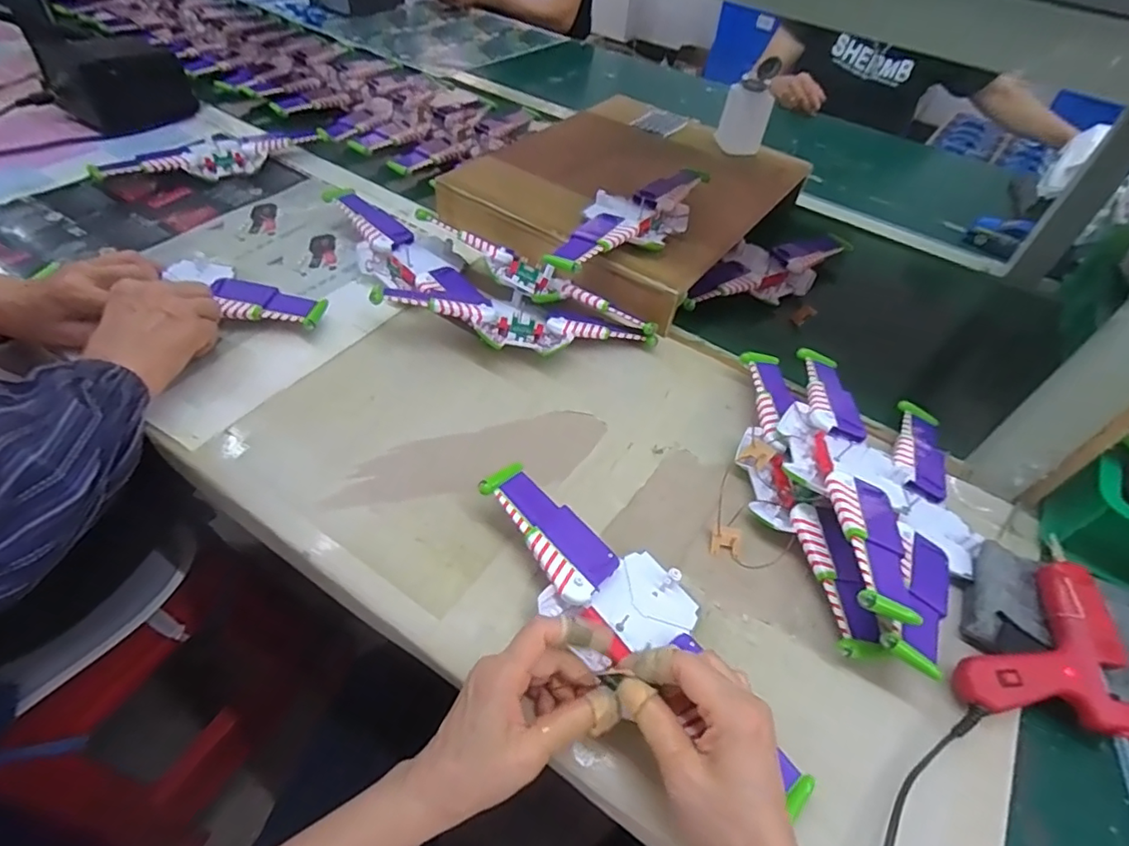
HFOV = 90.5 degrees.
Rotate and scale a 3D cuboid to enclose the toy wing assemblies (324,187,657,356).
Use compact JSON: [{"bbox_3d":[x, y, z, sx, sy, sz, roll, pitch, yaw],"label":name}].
[{"bbox_3d":[-0.120,-0.148,0.612,0.429,0.050,0.130,27,53,15],"label":"toy wing assemblies"}]

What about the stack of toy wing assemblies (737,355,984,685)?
[{"bbox_3d":[0.254,0.051,0.479,0.199,0.071,0.296,14,51,5],"label":"stack of toy wing assemblies"}]

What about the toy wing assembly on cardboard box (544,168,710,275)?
[{"bbox_3d":[0.078,-0.233,0.651,0.103,0.043,0.292,35,56,21],"label":"toy wing assembly on cardboard box"}]

